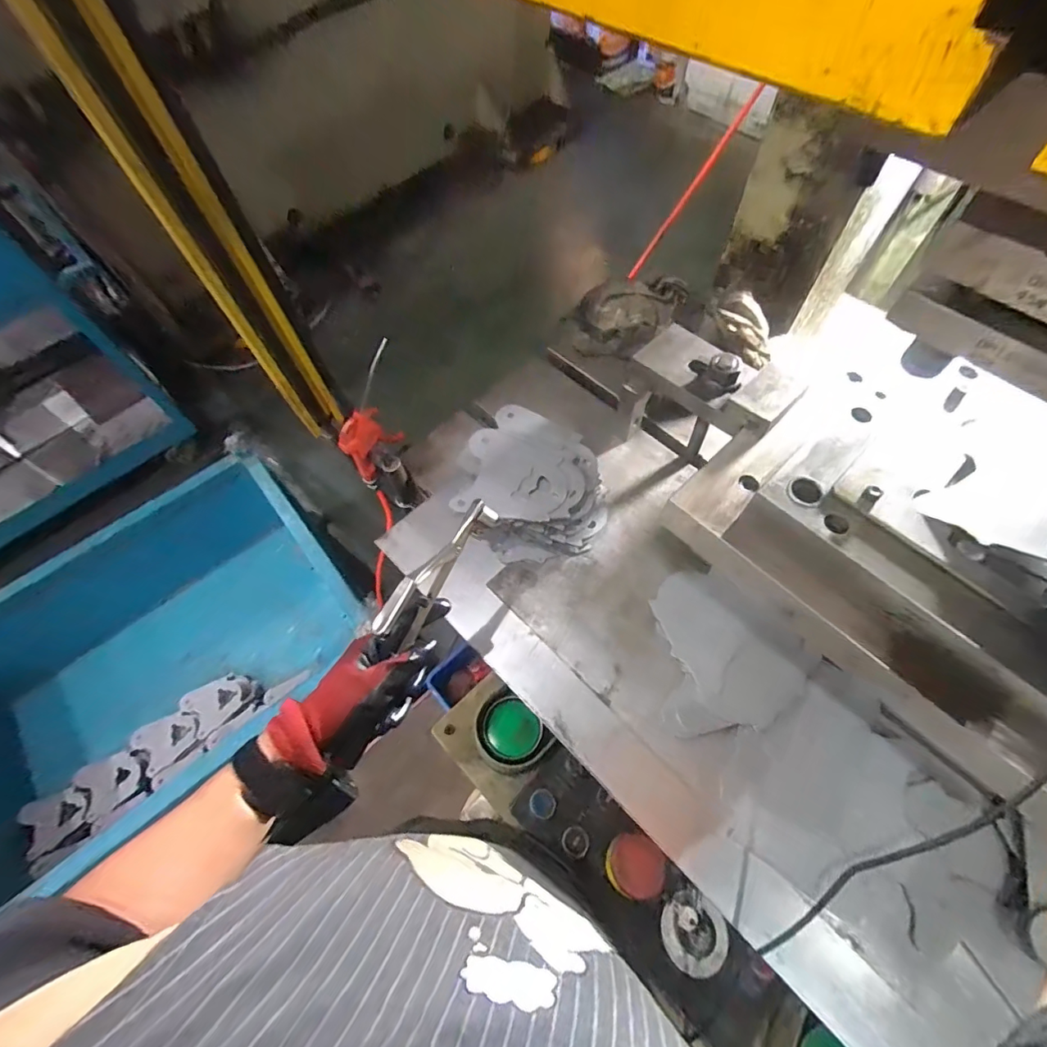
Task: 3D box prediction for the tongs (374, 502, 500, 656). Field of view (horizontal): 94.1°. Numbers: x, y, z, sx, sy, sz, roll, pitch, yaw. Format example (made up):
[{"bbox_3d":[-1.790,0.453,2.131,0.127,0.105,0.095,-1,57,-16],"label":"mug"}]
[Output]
[{"bbox_3d":[-0.079,0.043,0.464,0.027,0.042,0.151,31,71,18],"label":"tongs"}]

